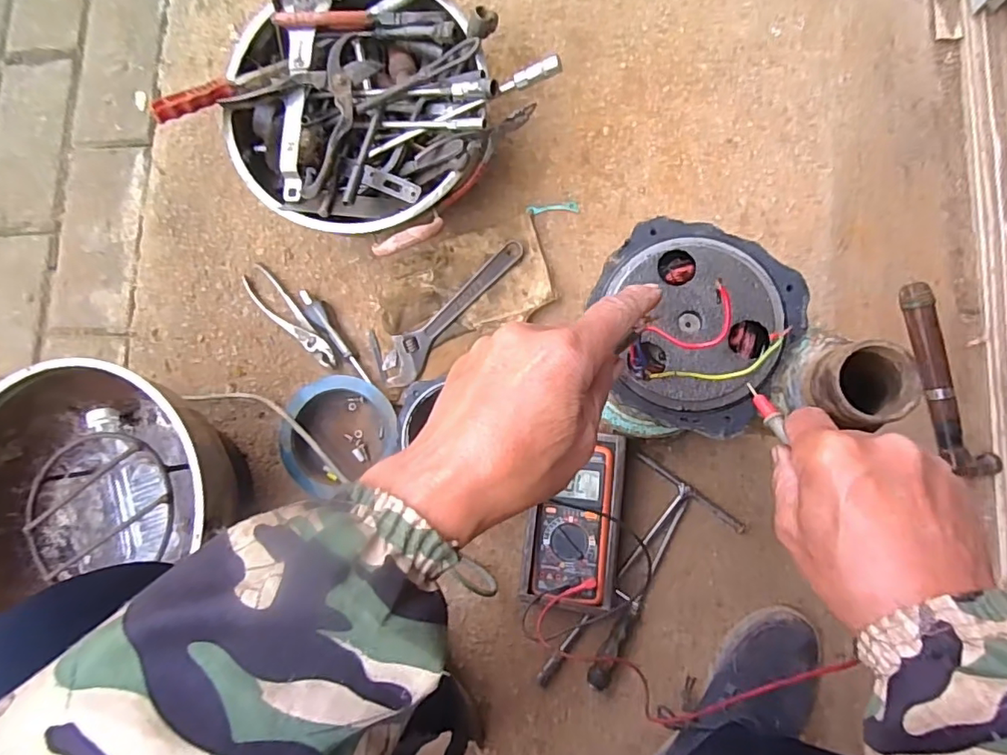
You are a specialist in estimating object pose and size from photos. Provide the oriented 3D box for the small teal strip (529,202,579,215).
[{"bbox_3d":[0.066,-0.227,0.728,0.069,0.004,0.014,-3,82,3],"label":"small teal strip"}]

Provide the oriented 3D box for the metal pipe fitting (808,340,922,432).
[{"bbox_3d":[0.218,0.004,0.331,0.049,0.034,0.048,-1,83,7],"label":"metal pipe fitting"}]

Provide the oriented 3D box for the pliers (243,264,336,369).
[{"bbox_3d":[-0.296,-0.082,0.751,0.036,0.015,0.191,-41,82,-2],"label":"pliers"}]

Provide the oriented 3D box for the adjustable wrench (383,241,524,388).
[{"bbox_3d":[-0.070,-0.090,0.712,0.051,0.021,0.244,39,87,8],"label":"adjustable wrench"}]

